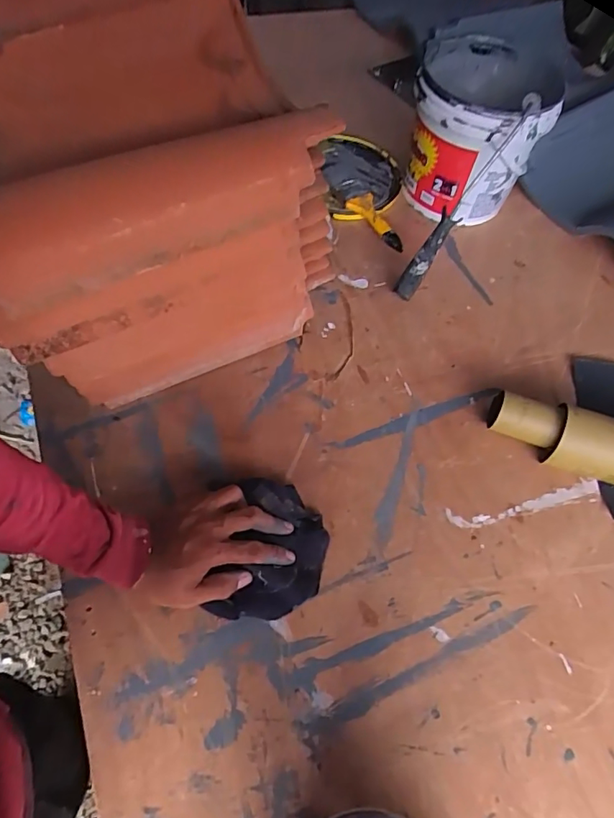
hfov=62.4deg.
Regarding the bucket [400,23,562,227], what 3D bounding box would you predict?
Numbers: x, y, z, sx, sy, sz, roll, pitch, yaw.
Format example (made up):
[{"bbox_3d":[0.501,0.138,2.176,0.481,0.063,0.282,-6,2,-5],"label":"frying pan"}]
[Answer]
[{"bbox_3d":[0.250,-0.412,0.775,0.196,0.187,0.206,15,60,6],"label":"bucket"}]

